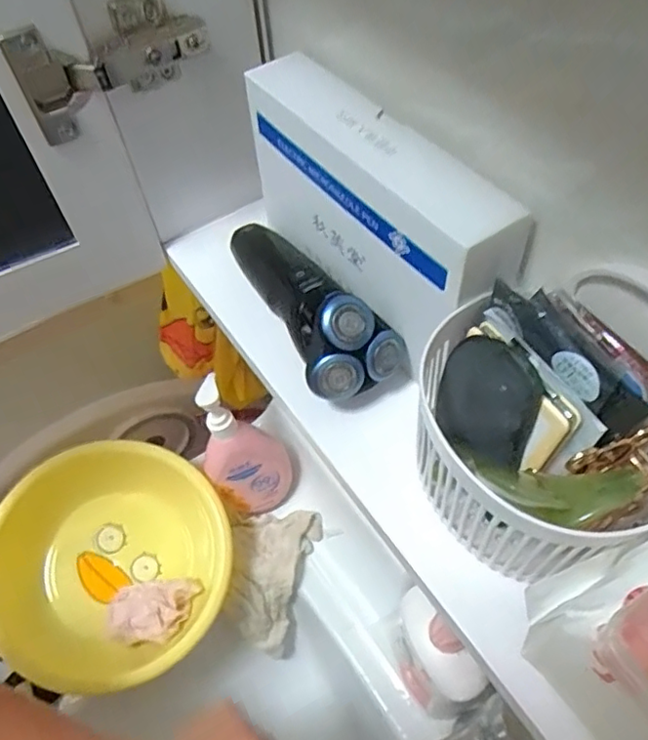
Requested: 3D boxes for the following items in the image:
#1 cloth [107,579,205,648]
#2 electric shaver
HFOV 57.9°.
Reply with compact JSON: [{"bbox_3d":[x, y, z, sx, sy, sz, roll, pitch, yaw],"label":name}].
[{"bbox_3d":[-0.171,0.240,0.586,0.084,0.031,0.059,-5,54,0],"label":"cloth"},{"bbox_3d":[-0.015,-0.048,0.359,0.054,0.062,0.155,-26,57,-15],"label":"electric shaver"}]

